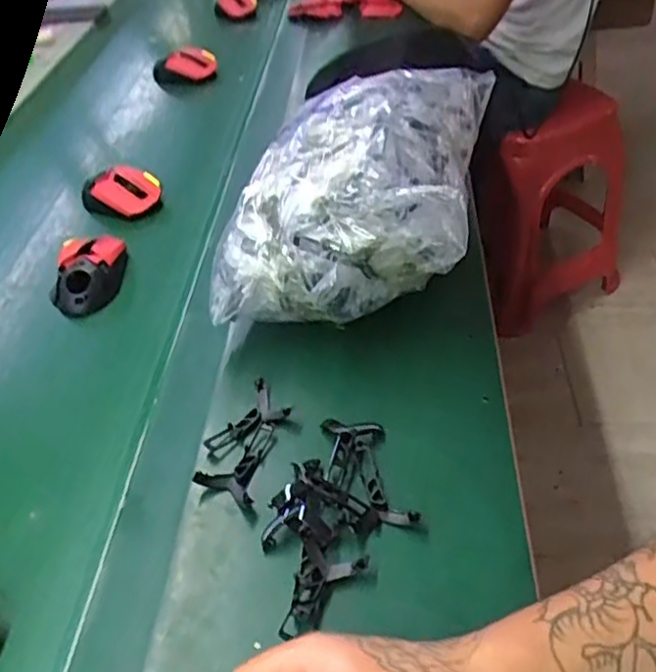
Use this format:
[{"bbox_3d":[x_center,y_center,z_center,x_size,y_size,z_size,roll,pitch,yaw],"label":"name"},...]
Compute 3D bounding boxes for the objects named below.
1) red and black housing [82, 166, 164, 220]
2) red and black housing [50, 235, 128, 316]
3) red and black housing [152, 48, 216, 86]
[{"bbox_3d":[-0.251,-0.173,0.828,0.097,0.049,0.055,13,46,21],"label":"red and black housing"},{"bbox_3d":[-0.256,-0.066,0.723,0.067,0.043,0.099,-1,43,8],"label":"red and black housing"},{"bbox_3d":[-0.227,-0.432,1.097,0.100,0.057,0.039,-5,42,3],"label":"red and black housing"}]

